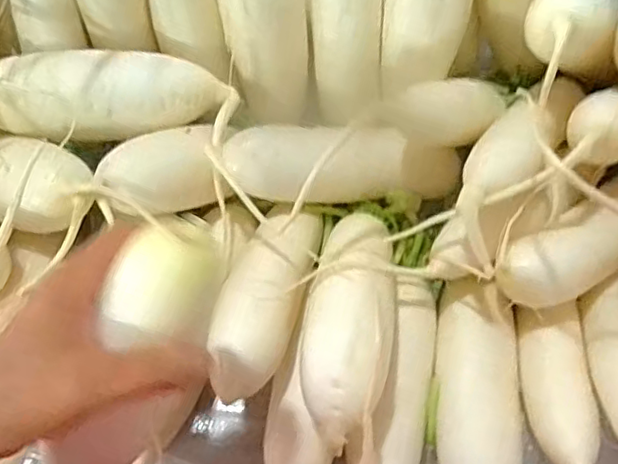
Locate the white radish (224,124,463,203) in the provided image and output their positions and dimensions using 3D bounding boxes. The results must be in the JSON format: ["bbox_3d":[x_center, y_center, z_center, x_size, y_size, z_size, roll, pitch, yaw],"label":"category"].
[{"bbox_3d":[0.024,-0.049,0.477,0.182,0.047,0.056,1,71,-19],"label":"white radish"}]

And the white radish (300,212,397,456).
[{"bbox_3d":[0.030,0.055,0.423,0.059,0.052,0.166,8,57,4],"label":"white radish"}]

